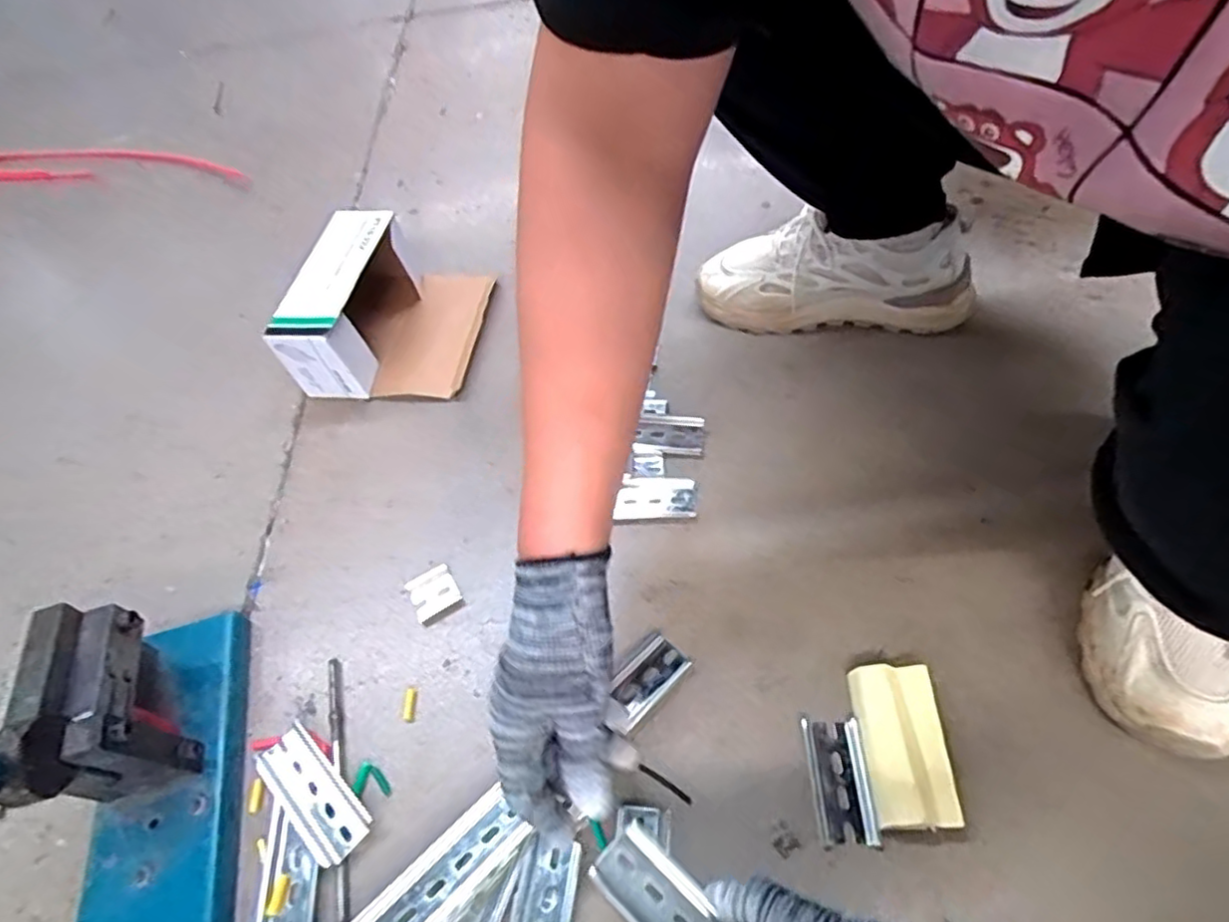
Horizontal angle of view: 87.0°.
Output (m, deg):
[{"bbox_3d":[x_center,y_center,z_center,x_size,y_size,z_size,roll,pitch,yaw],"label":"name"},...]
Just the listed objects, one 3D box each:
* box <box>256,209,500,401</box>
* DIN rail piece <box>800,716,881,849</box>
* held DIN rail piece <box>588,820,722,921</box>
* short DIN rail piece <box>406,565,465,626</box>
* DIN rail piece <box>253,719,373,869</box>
[{"bbox_3d":[-0.221,-0.157,0.645,0.157,0.090,0.182,4,55,8],"label":"box"},{"bbox_3d":[0.143,0.201,0.408,0.035,0.009,0.071,-3,54,3],"label":"DIN rail piece"},{"bbox_3d":[0.025,0.232,0.344,0.073,0.007,0.037,35,64,21],"label":"held DIN rail piece"},{"bbox_3d":[-0.142,0.104,0.508,0.035,0.005,0.042,-28,56,-14],"label":"short DIN rail piece"},{"bbox_3d":[-0.199,0.218,0.426,0.096,0.009,0.037,34,64,26],"label":"DIN rail piece"}]

